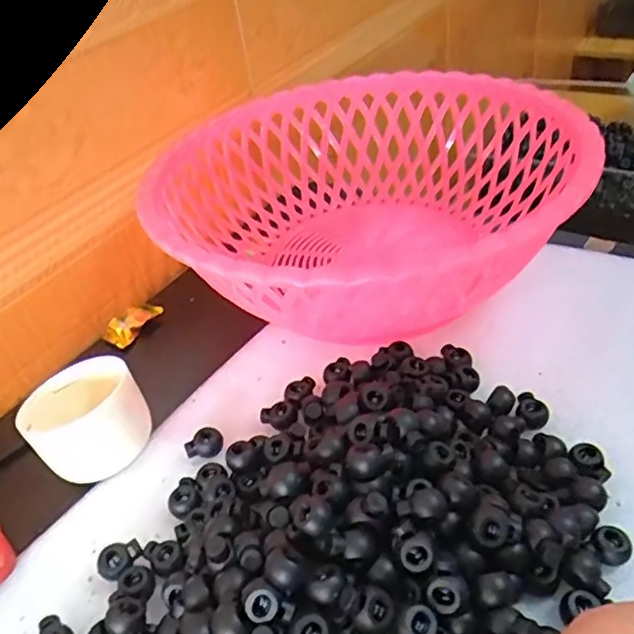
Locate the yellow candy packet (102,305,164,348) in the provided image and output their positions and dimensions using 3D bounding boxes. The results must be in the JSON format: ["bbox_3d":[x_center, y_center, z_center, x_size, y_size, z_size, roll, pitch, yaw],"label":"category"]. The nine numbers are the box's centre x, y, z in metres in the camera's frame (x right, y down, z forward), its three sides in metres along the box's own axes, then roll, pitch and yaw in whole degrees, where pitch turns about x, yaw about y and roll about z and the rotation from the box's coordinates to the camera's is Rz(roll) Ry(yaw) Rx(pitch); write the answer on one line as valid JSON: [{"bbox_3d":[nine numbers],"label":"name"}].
[{"bbox_3d":[-0.144,0.004,0.488,0.021,0.012,0.046,17,46,27],"label":"yellow candy packet"}]

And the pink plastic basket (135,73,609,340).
[{"bbox_3d":[0.038,-0.084,0.470,0.292,0.101,0.291,-9,40,-1],"label":"pink plastic basket"}]

